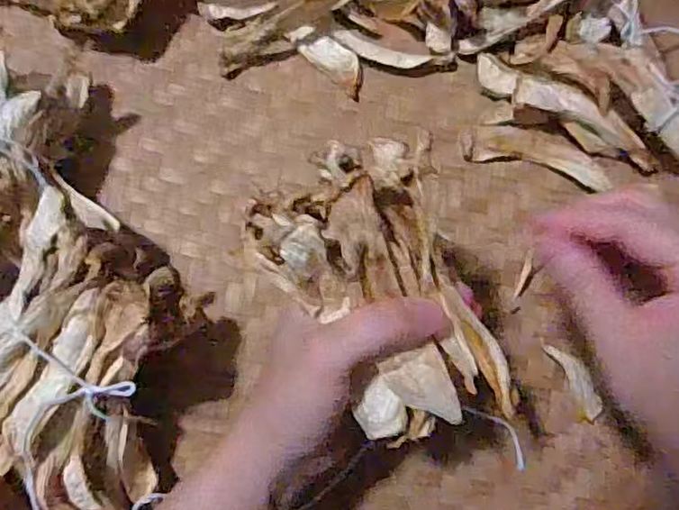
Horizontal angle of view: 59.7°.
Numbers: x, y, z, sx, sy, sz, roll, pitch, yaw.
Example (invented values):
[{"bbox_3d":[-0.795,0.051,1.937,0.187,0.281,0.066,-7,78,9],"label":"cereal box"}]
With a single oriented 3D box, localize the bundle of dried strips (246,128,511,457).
[{"bbox_3d":[0.018,0.016,0.274,0.083,0.060,0.137,-38,110,-23],"label":"bundle of dried strips"}]

